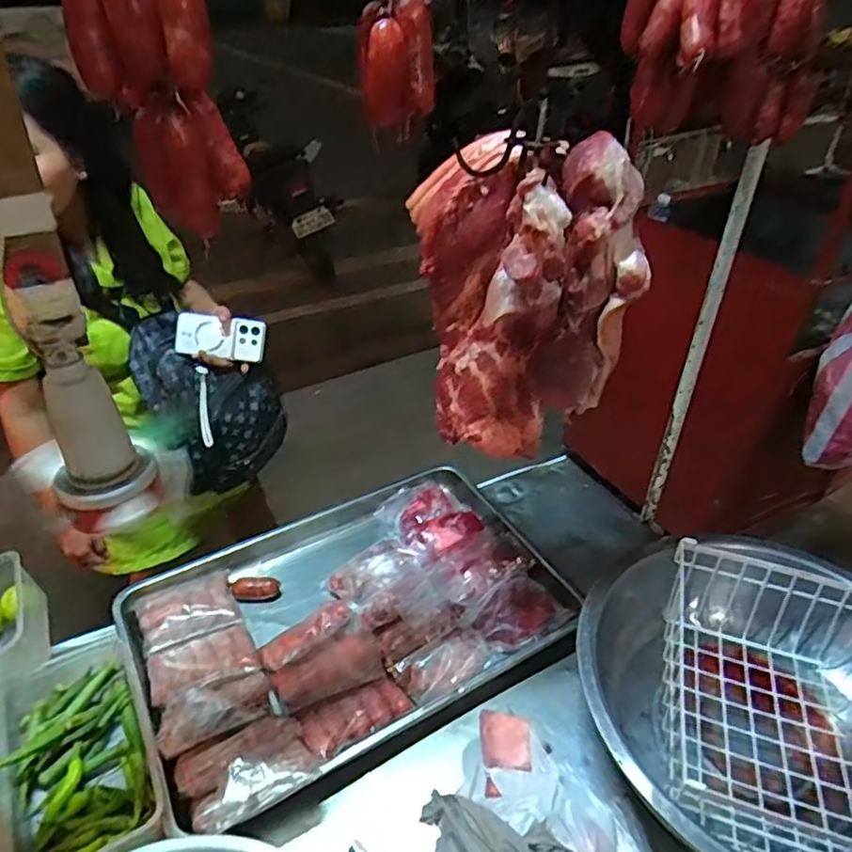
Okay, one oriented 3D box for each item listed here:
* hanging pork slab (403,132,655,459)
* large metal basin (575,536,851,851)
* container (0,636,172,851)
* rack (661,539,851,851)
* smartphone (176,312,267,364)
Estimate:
[{"bbox_3d":[0.099,-0.125,0.682,0.124,0.335,0.258,-17,41,-24],"label":"hanging pork slab"},{"bbox_3d":[0.403,0.336,0.728,0.442,0.140,0.415,2,37,-1],"label":"large metal basin"},{"bbox_3d":[-0.395,0.384,0.708,0.161,0.065,0.271,-19,42,-27],"label":"container"},{"bbox_3d":[0.424,0.333,0.734,0.278,0.129,0.346,14,38,15],"label":"rack"},{"bbox_3d":[-0.377,-0.166,1.151,0.160,0.072,0.014,4,6,-6],"label":"smartphone"}]

